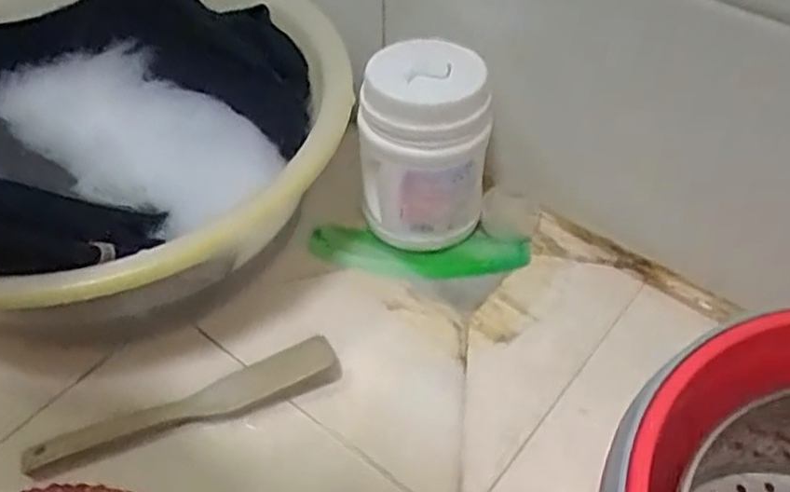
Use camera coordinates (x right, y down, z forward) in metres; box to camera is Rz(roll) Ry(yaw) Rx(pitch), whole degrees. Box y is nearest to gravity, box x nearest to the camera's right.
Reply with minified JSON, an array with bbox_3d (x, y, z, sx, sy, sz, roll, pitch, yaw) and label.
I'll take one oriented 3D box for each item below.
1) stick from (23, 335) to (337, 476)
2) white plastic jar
[{"bbox_3d":[-0.155,0.120,0.547,0.229,0.019,0.040,-17,50,-17],"label":"stick"},{"bbox_3d":[0.023,-0.067,0.622,0.107,0.174,0.085,2,47,0],"label":"white plastic jar"}]

